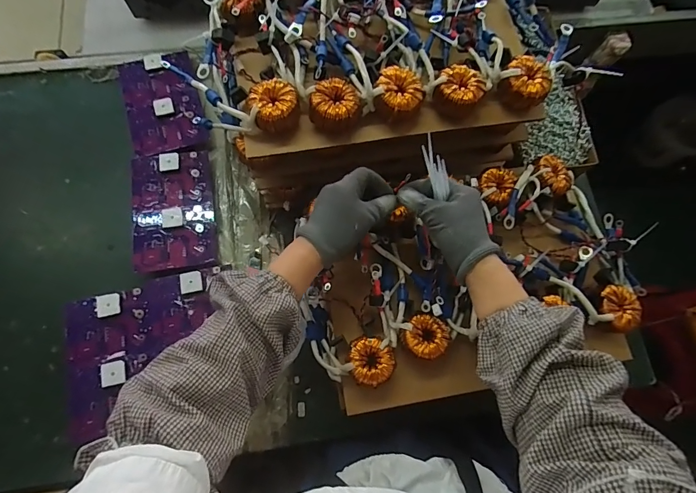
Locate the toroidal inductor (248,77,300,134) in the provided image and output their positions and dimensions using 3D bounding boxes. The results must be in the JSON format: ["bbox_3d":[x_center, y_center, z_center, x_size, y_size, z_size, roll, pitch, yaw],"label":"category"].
[{"bbox_3d":[-0.090,-0.171,0.460,0.056,0.040,0.060,1,75,-3],"label":"toroidal inductor"}]

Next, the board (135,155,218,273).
[{"bbox_3d":[-0.287,-0.059,0.610,0.124,0.017,0.196,-5,75,-9],"label":"board"}]

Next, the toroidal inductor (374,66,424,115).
[{"bbox_3d":[0.064,-0.189,0.455,0.058,0.023,0.058,15,74,1],"label":"toroidal inductor"}]

